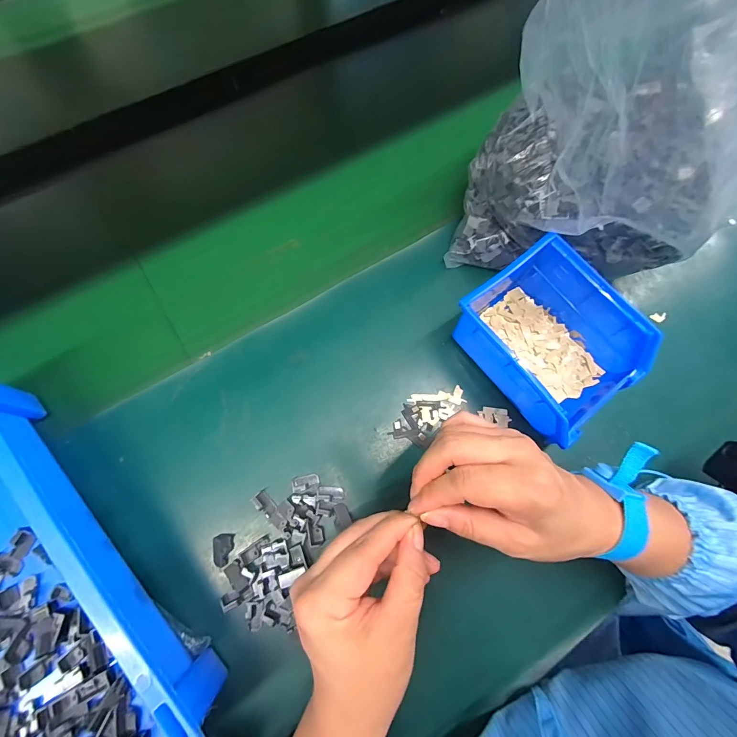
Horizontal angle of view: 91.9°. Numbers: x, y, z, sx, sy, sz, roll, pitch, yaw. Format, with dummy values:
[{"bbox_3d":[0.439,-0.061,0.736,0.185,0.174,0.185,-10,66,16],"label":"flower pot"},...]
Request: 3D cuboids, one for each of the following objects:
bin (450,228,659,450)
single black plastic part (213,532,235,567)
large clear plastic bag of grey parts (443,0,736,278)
[{"bbox_3d":[0.148,-0.023,0.304,0.104,0.073,0.147,-37,77,-12],"label":"bin"},{"bbox_3d":[-0.114,0.142,0.279,0.014,0.008,0.023,-1,72,-2],"label":"single black plastic part"},{"bbox_3d":[0.197,-0.186,0.259,0.195,0.260,0.161,16,73,4],"label":"large clear plastic bag of grey parts"}]

